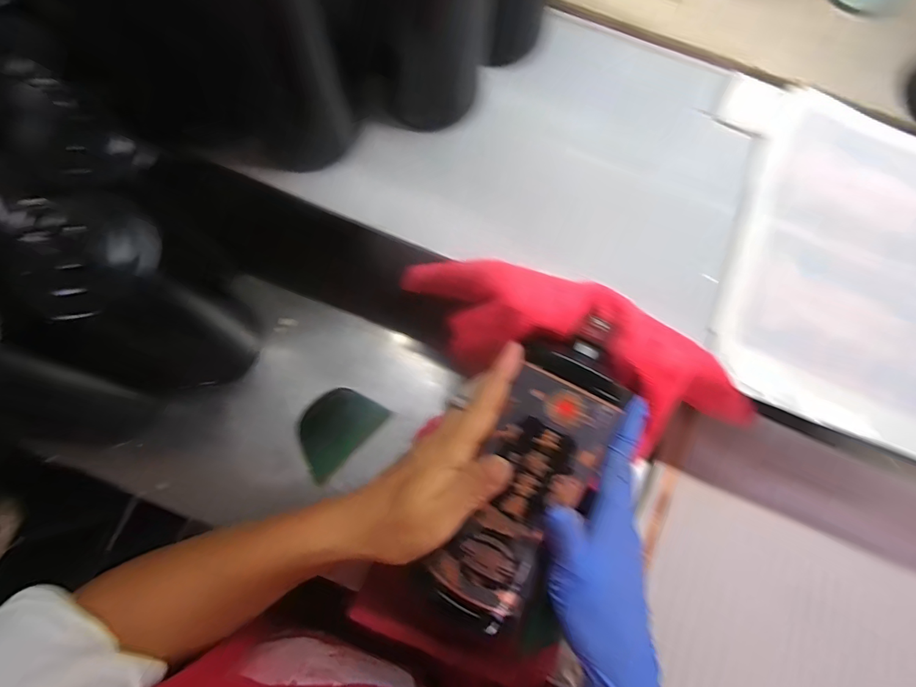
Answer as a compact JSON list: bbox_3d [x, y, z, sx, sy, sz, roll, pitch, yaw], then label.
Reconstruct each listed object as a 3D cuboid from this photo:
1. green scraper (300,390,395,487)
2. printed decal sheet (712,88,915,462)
[{"bbox_3d":[-0.107,0.074,0.398,0.053,0.004,0.080,45,77,-2],"label":"green scraper"},{"bbox_3d":[0.381,-0.022,0.318,0.360,0.010,0.248,23,77,4],"label":"printed decal sheet"}]

